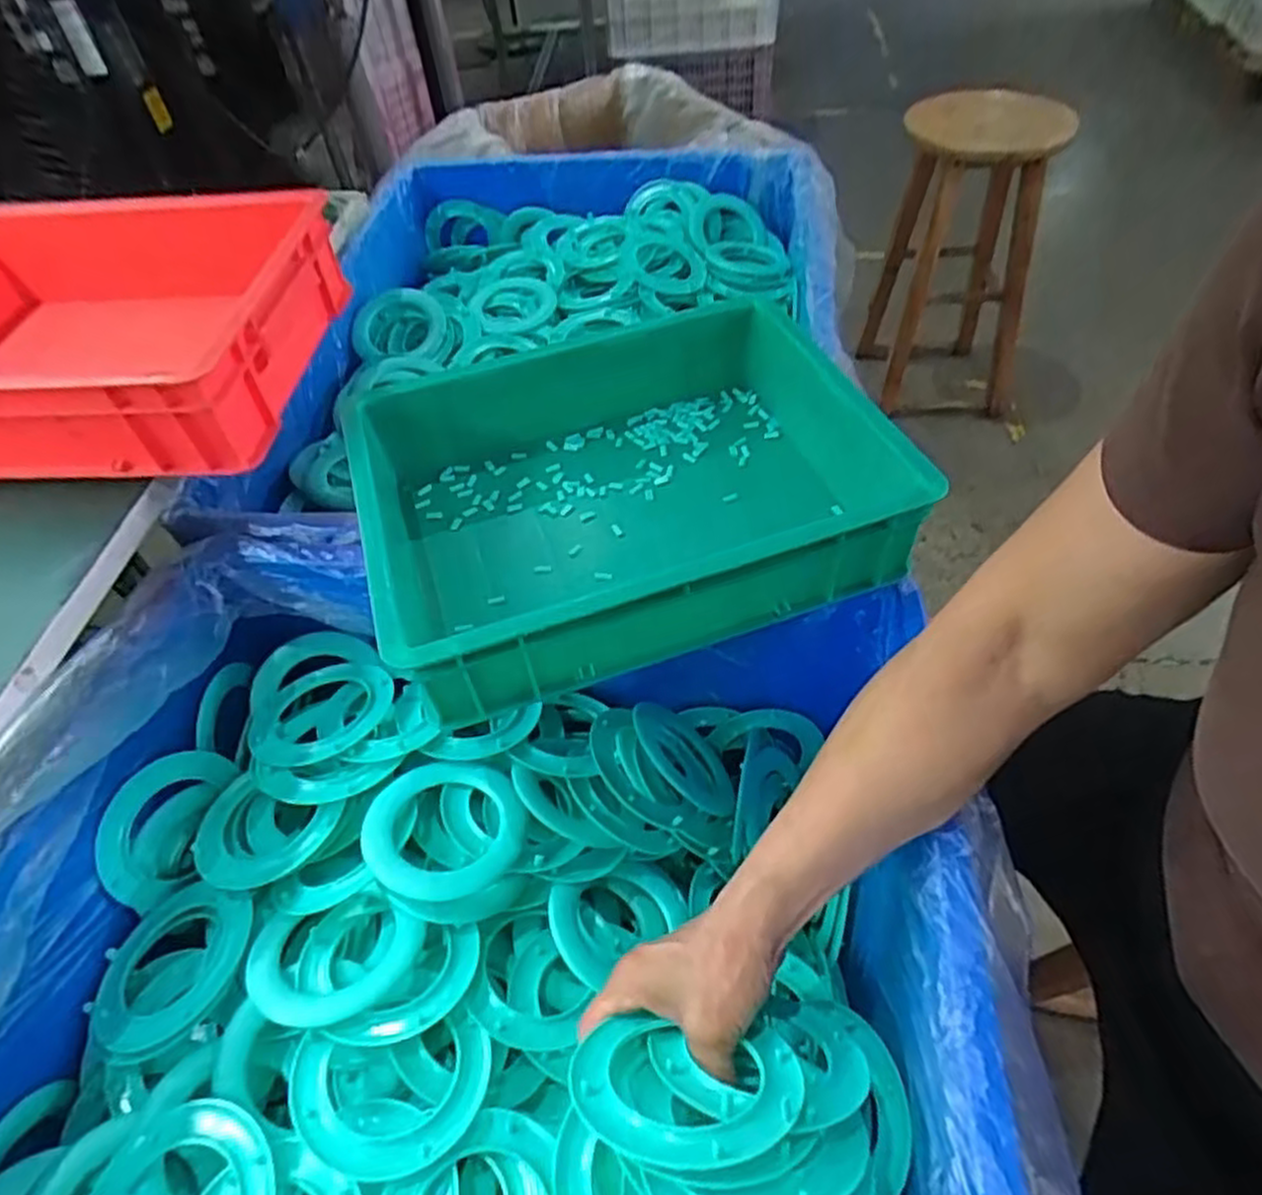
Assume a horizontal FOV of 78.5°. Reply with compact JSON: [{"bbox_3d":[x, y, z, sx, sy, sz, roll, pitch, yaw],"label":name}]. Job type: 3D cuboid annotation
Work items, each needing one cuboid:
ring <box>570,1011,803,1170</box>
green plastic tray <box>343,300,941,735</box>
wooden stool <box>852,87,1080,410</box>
[{"bbox_3d":[0.029,0.229,0.361,0.105,0.012,0.093,-4,4,-20],"label":"ring"},{"bbox_3d":[-0.005,-0.079,0.547,0.342,0.084,0.263,-17,51,-9],"label":"green plastic tray"},{"bbox_3d":[0.687,-0.715,1.603,0.318,0.621,0.353,12,53,15],"label":"wooden stool"}]

